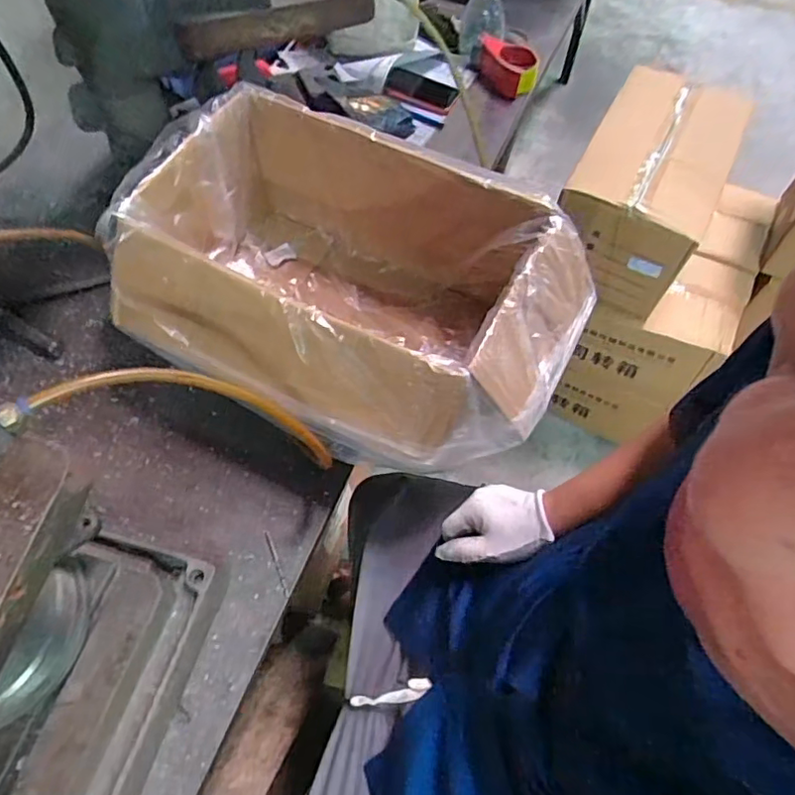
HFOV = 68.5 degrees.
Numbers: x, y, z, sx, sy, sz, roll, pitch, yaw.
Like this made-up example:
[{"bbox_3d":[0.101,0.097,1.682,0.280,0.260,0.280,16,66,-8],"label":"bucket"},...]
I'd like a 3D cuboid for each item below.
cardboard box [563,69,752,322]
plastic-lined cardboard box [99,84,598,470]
[{"bbox_3d":[0.499,-0.435,1.164,0.262,0.243,0.482,23,63,12],"label":"cardboard box"},{"bbox_3d":[-0.058,-0.120,0.743,0.528,0.235,0.348,25,63,14],"label":"plastic-lined cardboard box"}]

